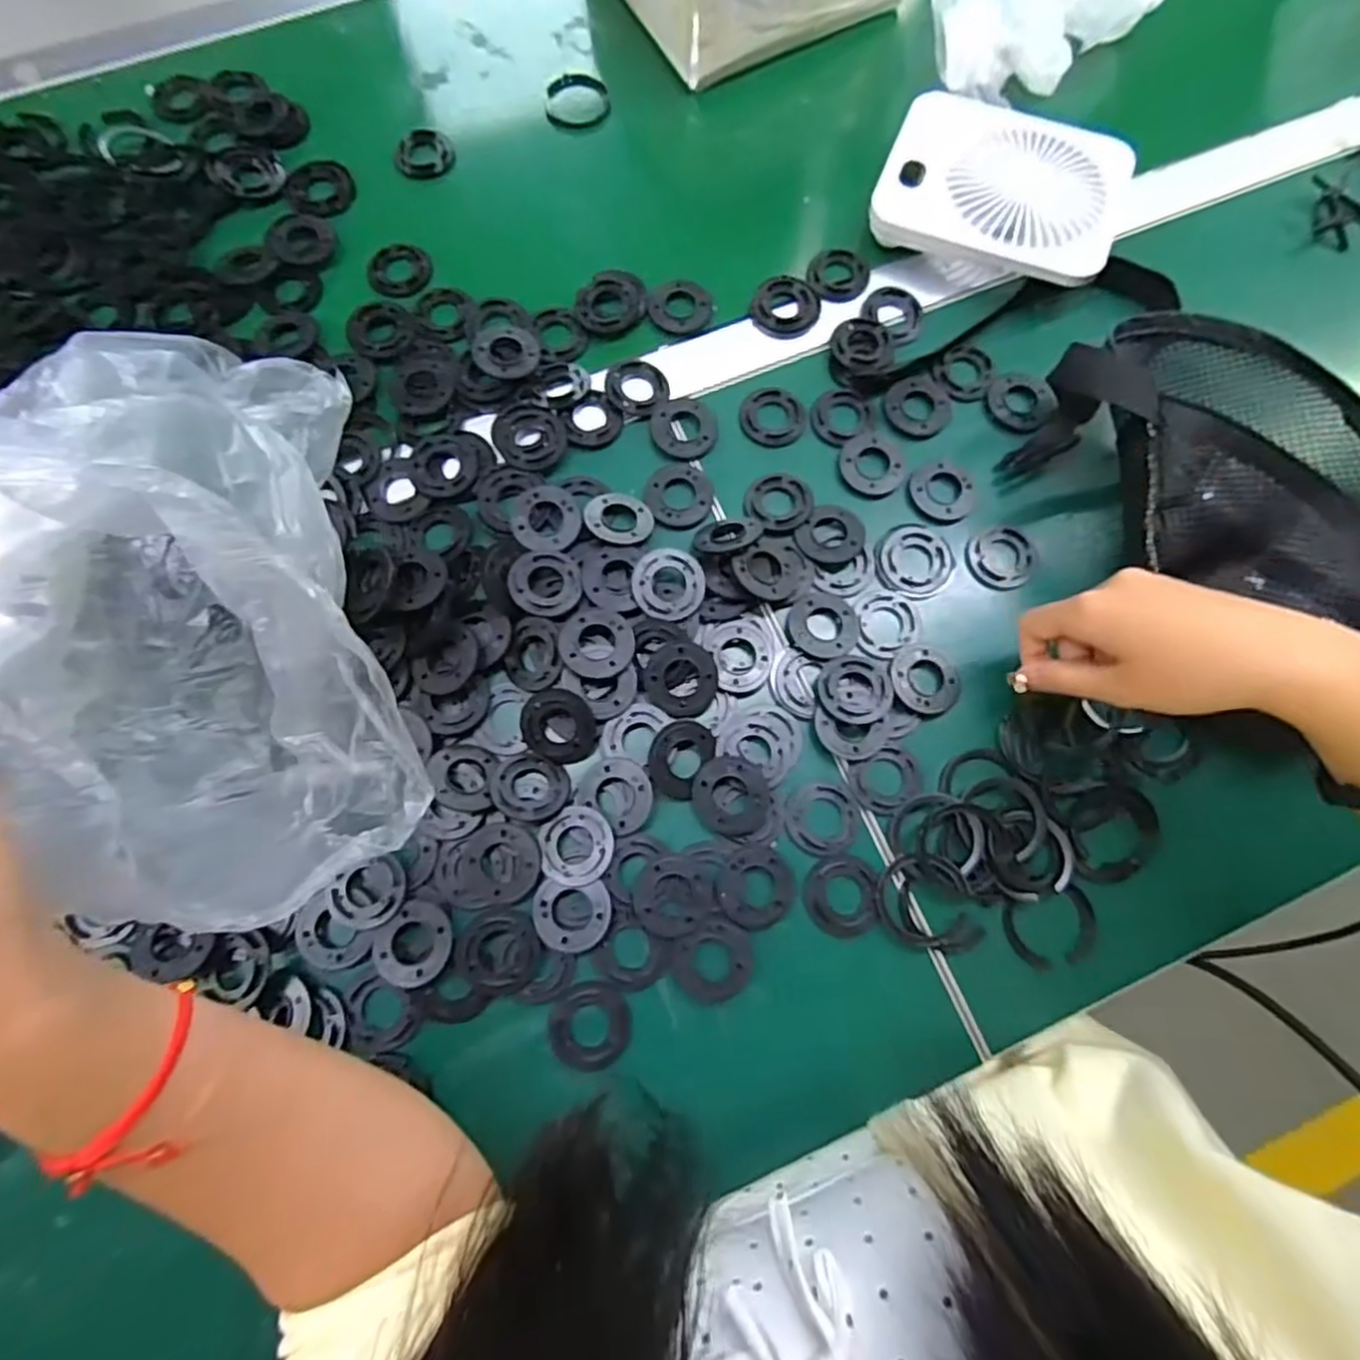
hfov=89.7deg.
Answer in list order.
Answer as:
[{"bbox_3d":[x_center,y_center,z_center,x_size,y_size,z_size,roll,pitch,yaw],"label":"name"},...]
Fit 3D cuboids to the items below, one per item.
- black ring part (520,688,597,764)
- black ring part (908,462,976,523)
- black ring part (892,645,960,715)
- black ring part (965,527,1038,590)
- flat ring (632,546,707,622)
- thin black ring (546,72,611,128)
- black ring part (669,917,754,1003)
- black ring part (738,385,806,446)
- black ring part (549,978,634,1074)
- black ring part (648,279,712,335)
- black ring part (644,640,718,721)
[{"bbox_3d":[-0.072,0.027,0.406,0.042,0.009,0.045,0,104,1],"label":"black ring part"},{"bbox_3d":[0.175,-0.126,0.455,0.044,0.004,0.042,0,76,-1],"label":"black ring part"},{"bbox_3d":[0.152,-0.001,0.421,0.044,0.010,0.044,0,76,-1],"label":"black ring part"},{"bbox_3d":[0.211,-0.079,0.446,0.045,0.004,0.041,0,76,-1],"label":"black ring part"},{"bbox_3d":[-0.007,-0.059,0.420,0.044,0.004,0.044,0,86,-5],"label":"flat ring"},{"bbox_3d":[-0.080,-0.454,0.533,0.048,0.005,0.049,3,76,-1],"label":"thin black ring"},{"bbox_3d":[0.019,0.158,0.384,0.045,0.010,0.045,0,76,-1],"label":"black ring part"},{"bbox_3d":[0.064,-0.181,0.468,0.045,0.004,0.044,32,77,6],"label":"black ring part"},{"bbox_3d":[-0.050,0.193,0.382,0.044,0.004,0.045,-9,76,-4],"label":"black ring part"},{"bbox_3d":[0.000,-0.265,0.485,0.043,0.010,0.038,-6,76,-3],"label":"black ring part"},{"bbox_3d":[0.000,0.000,0.412,0.044,0.008,0.046,0,93,-3],"label":"black ring part"}]

